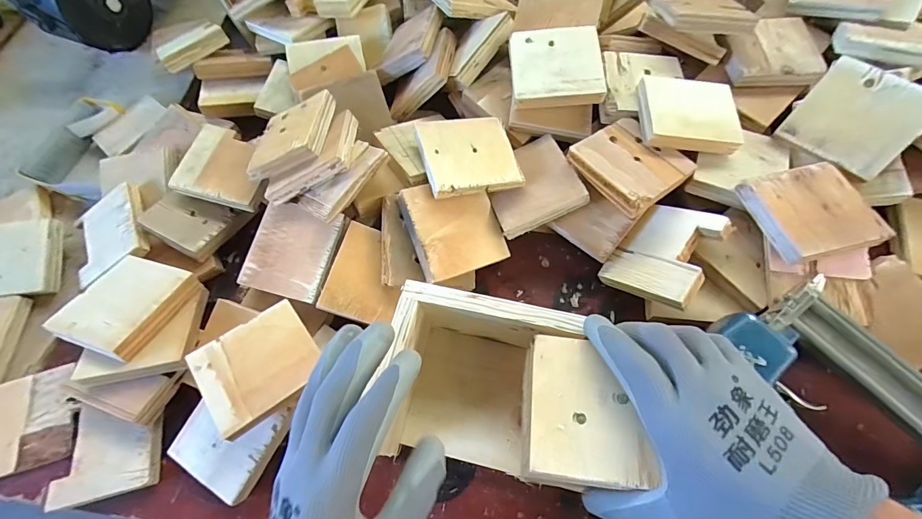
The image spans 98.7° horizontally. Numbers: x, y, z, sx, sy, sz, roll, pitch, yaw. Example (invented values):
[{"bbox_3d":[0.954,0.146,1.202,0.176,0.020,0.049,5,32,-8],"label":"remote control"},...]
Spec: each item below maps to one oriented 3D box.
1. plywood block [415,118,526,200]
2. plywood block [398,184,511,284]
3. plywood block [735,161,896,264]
[{"bbox_3d":[0.008,-0.104,0.390,0.090,0.009,0.085,-10,66,-17],"label":"plywood block"},{"bbox_3d":[-0.006,-0.031,0.381,0.086,0.014,0.088,-19,88,-25],"label":"plywood block"},{"bbox_3d":[0.312,-0.044,0.352,0.090,0.015,0.085,-14,64,-5],"label":"plywood block"}]

